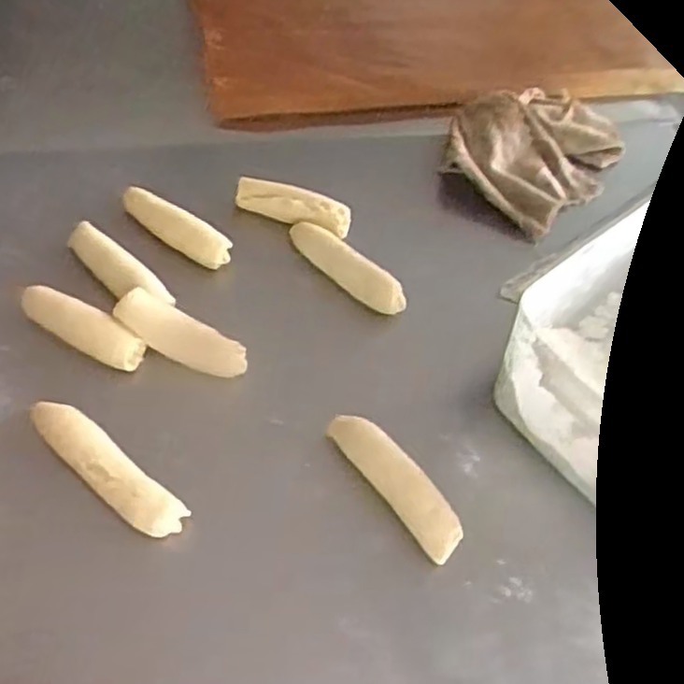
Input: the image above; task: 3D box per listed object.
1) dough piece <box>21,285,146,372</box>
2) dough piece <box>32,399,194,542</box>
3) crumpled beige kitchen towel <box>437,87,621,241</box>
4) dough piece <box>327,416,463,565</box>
[{"bbox_3d":[-0.205,-0.013,0.557,0.114,0.033,0.030,27,55,16],"label":"dough piece"},{"bbox_3d":[-0.163,0.086,0.494,0.136,0.025,0.031,34,57,20],"label":"dough piece"},{"bbox_3d":[0.195,-0.207,0.738,0.164,0.045,0.205,40,59,23],"label":"crumpled beige kitchen towel"},{"bbox_3d":[0.034,0.095,0.499,0.030,0.033,0.121,-34,62,-27],"label":"dough piece"}]

